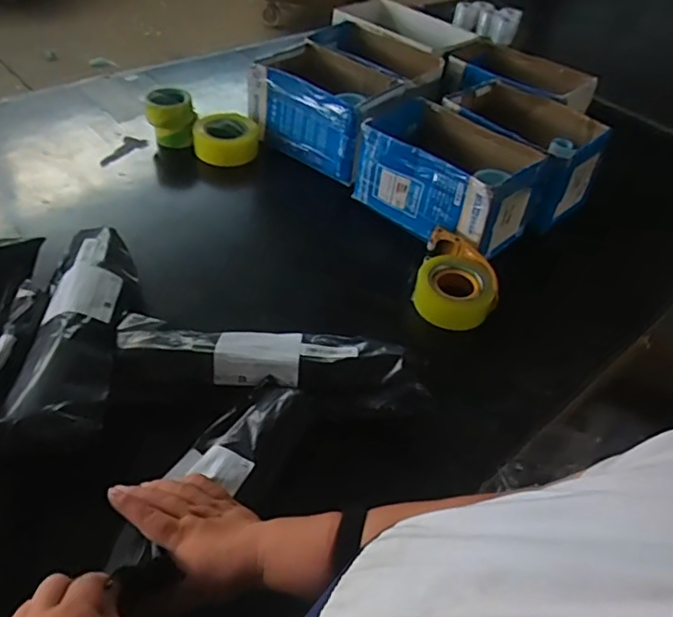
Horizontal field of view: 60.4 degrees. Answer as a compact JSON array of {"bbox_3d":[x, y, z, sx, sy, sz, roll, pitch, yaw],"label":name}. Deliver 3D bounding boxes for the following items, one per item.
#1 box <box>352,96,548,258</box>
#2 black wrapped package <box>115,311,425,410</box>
[{"bbox_3d":[0.189,-0.234,1.008,0.296,0.136,0.211,34,48,23],"label":"box"},{"bbox_3d":[-0.084,0.060,0.712,0.374,0.047,0.087,10,44,-1],"label":"black wrapped package"}]

